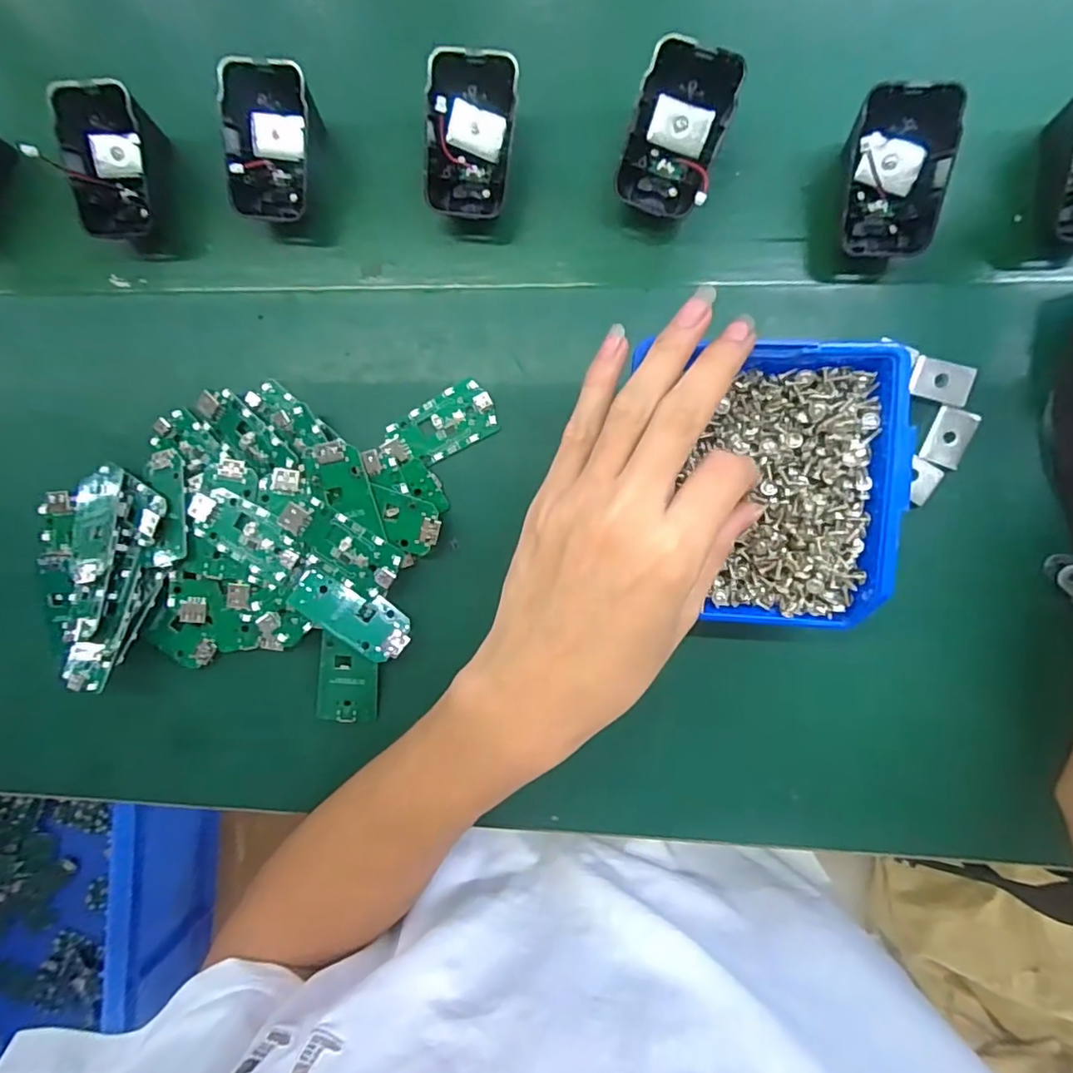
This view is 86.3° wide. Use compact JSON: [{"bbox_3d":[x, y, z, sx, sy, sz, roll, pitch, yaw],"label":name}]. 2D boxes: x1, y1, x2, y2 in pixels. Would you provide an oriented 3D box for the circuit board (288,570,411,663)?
[{"bbox_3d":[-0.098,0.042,0.304,0.064,0.008,0.029,30,89,-8],"label":"circuit board"}]

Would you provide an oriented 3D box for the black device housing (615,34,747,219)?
[{"bbox_3d":[0.069,-0.196,0.283,0.046,0.042,0.060,18,93,2],"label":"black device housing"}]

